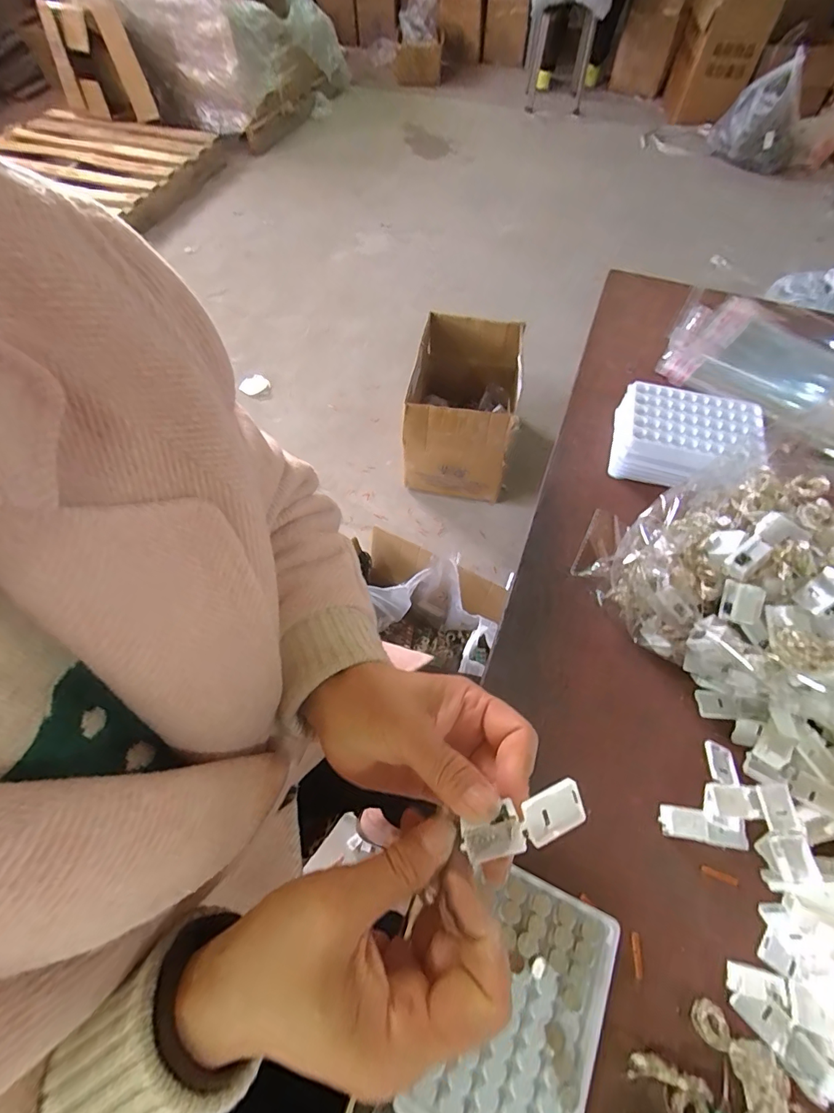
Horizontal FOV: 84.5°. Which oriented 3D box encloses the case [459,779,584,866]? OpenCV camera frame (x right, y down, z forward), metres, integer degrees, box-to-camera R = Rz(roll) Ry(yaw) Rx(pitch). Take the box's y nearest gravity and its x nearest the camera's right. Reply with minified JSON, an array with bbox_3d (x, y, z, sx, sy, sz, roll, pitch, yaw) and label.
[{"bbox_3d":[0.047,0.118,0.205,0.056,0.010,0.021,-18,91,-6],"label":"case"}]

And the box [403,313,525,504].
[{"bbox_3d":[0.128,-0.406,1.286,0.265,0.309,0.418,8,61,5],"label":"box"}]

